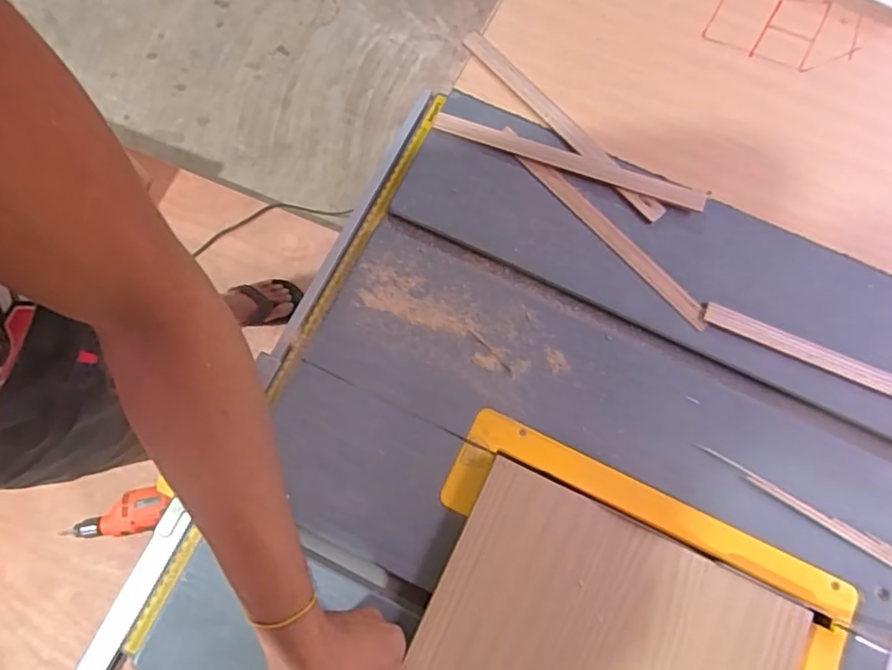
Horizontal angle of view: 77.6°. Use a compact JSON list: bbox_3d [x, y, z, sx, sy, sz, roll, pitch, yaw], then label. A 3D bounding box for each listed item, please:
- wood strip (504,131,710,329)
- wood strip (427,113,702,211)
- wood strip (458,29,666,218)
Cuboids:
[{"bbox_3d":[0.154,-0.109,0.552,0.022,0.009,0.270,-42,80,-8],"label":"wood strip"},{"bbox_3d":[0.122,-0.177,0.565,0.280,0.007,0.022,20,78,5],"label":"wood strip"},{"bbox_3d":[0.118,-0.220,0.576,0.023,0.006,0.280,-40,80,-8],"label":"wood strip"}]

